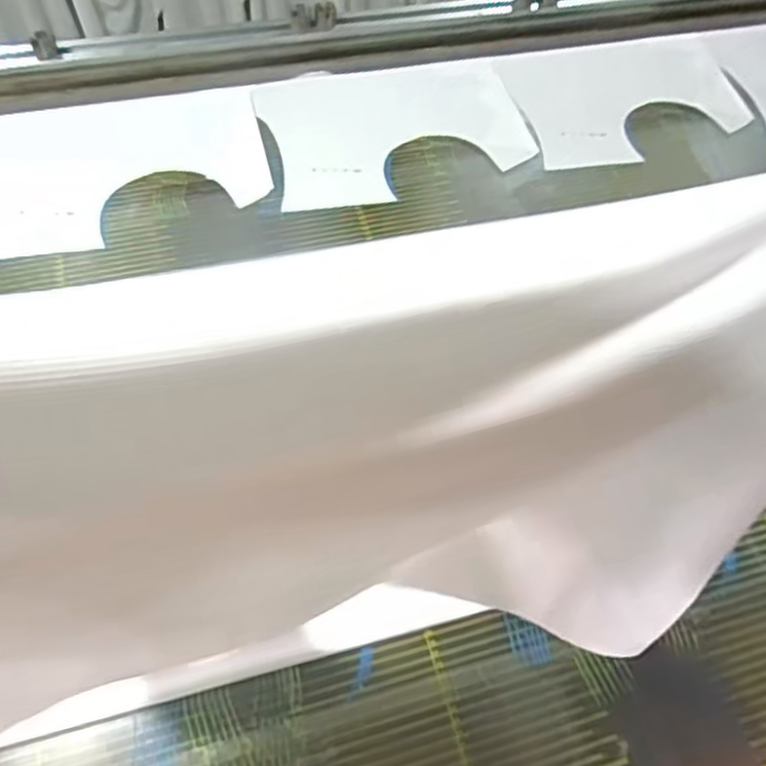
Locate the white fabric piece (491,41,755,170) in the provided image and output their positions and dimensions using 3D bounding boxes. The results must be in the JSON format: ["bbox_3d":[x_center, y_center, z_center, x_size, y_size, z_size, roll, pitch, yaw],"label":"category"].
[{"bbox_3d":[0.405,-0.449,1.118,0.370,0.022,0.263,-6,58,-9],"label":"white fabric piece"}]

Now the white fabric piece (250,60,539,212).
[{"bbox_3d":[0.021,-0.403,1.088,0.394,0.013,0.321,-11,55,-11],"label":"white fabric piece"}]

